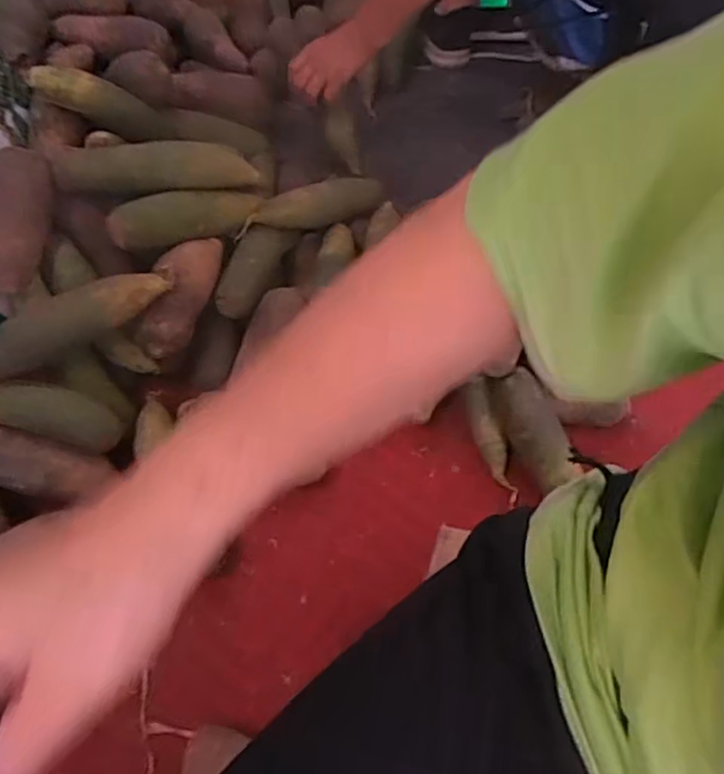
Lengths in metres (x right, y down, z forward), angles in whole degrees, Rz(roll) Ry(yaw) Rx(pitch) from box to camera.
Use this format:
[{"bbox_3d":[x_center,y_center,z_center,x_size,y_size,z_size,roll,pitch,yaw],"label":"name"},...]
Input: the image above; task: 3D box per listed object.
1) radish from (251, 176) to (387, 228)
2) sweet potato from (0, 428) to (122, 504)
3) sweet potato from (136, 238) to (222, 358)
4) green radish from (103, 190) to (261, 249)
[{"bbox_3d":[-0.047,-0.231,0.786,0.172,0.050,0.042,-21,62,-18],"label":"radish"},{"bbox_3d":[-0.323,0.083,0.642,0.144,0.036,0.051,11,57,2],"label":"sweet potato"},{"bbox_3d":[-0.199,-0.107,0.687,0.051,0.050,0.150,18,73,6],"label":"sweet potato"},{"bbox_3d":[-0.195,-0.190,0.705,0.176,0.047,0.042,-25,61,-39],"label":"green radish"}]

